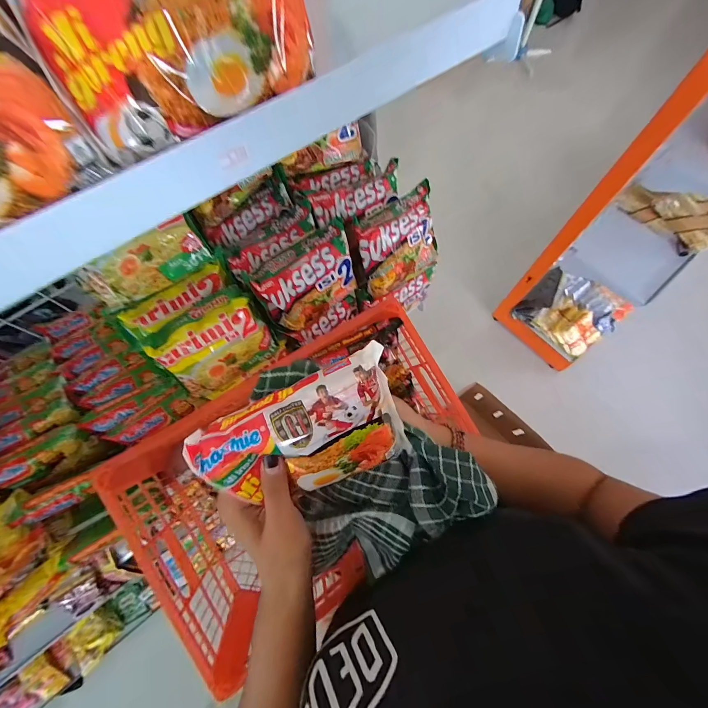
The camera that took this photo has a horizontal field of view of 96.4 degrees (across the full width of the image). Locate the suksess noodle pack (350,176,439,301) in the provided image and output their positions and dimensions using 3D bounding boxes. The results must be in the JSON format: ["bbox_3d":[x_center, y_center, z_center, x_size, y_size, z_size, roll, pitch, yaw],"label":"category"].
[{"bbox_3d":[0.064,-0.163,0.465,0.135,0.111,0.050,-36,36,-16],"label":"suksess noodle pack"}]

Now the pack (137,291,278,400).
[{"bbox_3d":[-0.176,-0.009,0.417,0.130,0.117,0.050,-32,48,-11],"label":"pack"}]

